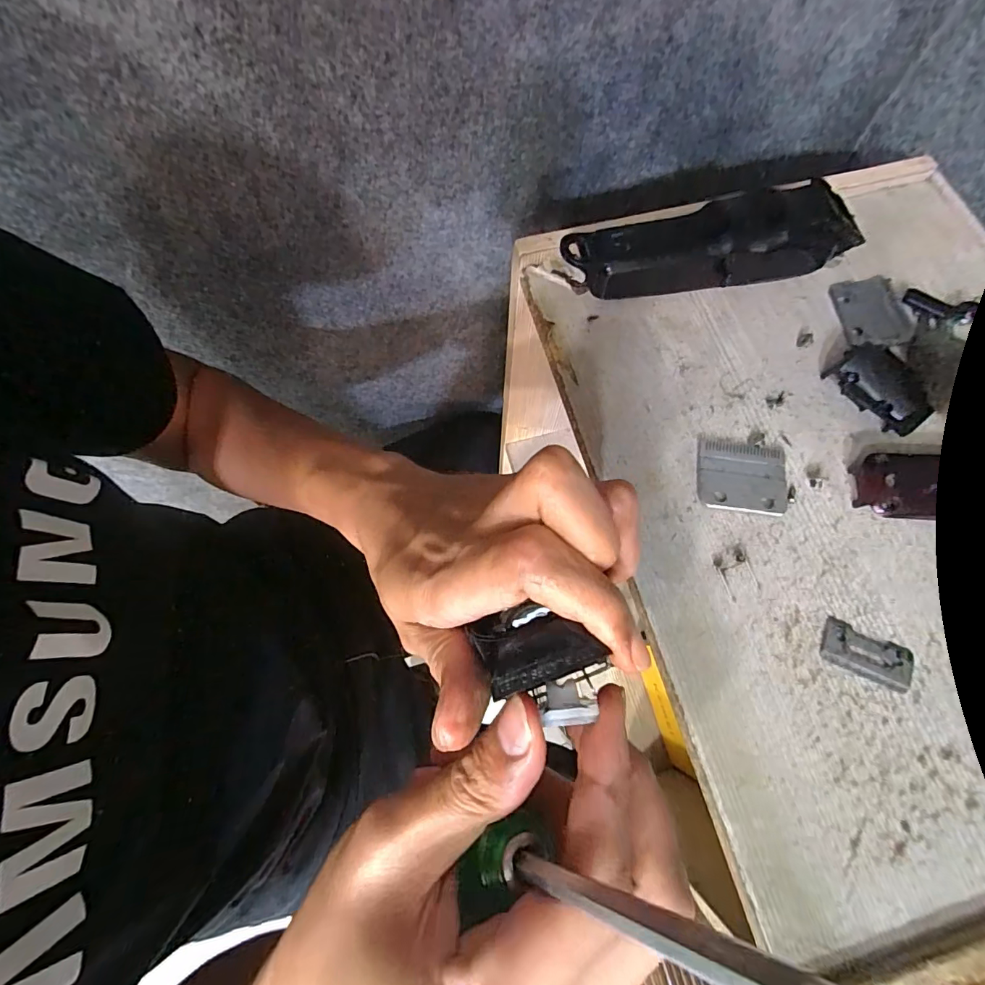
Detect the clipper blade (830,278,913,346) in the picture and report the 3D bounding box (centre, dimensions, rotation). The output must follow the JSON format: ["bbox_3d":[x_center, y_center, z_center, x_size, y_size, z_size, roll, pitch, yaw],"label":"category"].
[{"bbox_3d":[0.232,-0.111,0.282,0.038,0.004,0.049,-5,71,-3],"label":"clipper blade"}]

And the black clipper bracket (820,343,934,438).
[{"bbox_3d":[0.219,-0.059,0.261,0.035,0.015,0.053,-41,77,-14],"label":"black clipper bracket"}]

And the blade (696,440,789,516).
[{"bbox_3d":[0.135,-0.008,0.251,0.045,0.005,0.039,11,71,2],"label":"blade"}]

